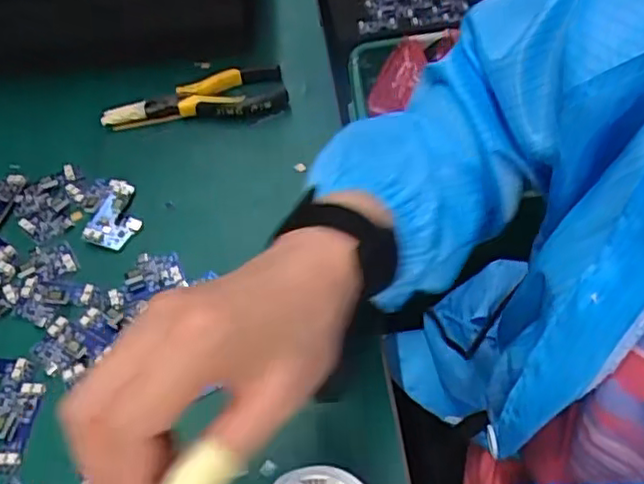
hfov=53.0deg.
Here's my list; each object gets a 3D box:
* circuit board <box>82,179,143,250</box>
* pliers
[{"bbox_3d":[-0.159,-0.022,0.505,0.037,0.008,0.059,8,53,11],"label":"circuit board"},{"bbox_3d":[-0.114,-0.127,0.578,0.160,0.025,0.051,-8,52,-2],"label":"pliers"}]

